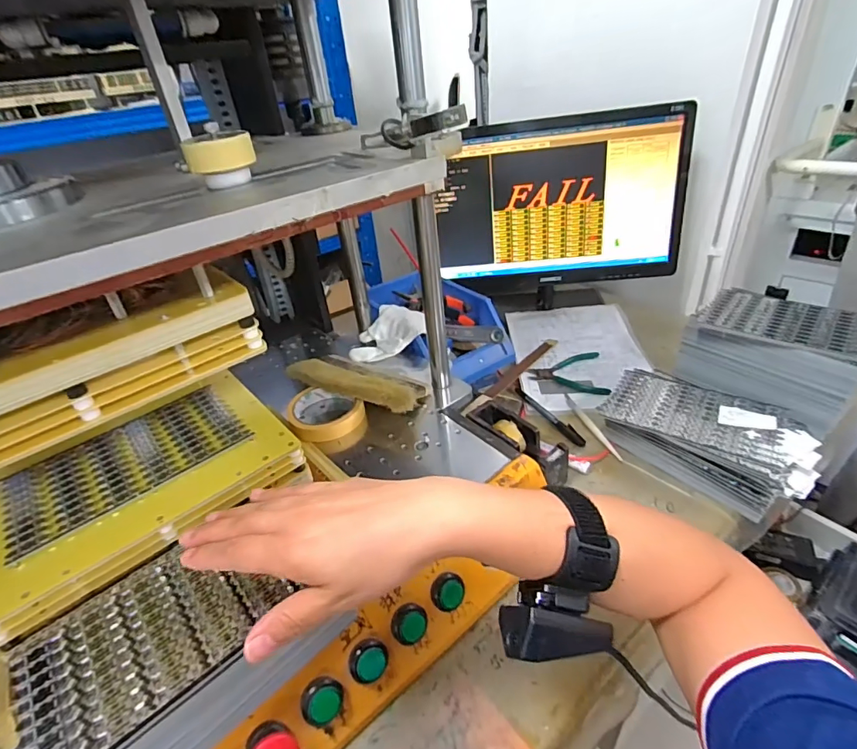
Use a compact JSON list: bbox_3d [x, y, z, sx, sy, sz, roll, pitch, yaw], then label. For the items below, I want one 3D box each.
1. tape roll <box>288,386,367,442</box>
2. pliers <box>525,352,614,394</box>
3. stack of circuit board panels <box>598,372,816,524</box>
[{"bbox_3d":[-0.130,0.047,0.581,0.087,0.025,0.099,-21,37,-21],"label":"tape roll"},{"bbox_3d":[0.220,0.000,0.743,0.118,0.020,0.101,-2,35,7],"label":"pliers"},{"bbox_3d":[0.341,0.071,0.578,0.142,0.055,0.231,-30,41,-31],"label":"stack of circuit board panels"}]

